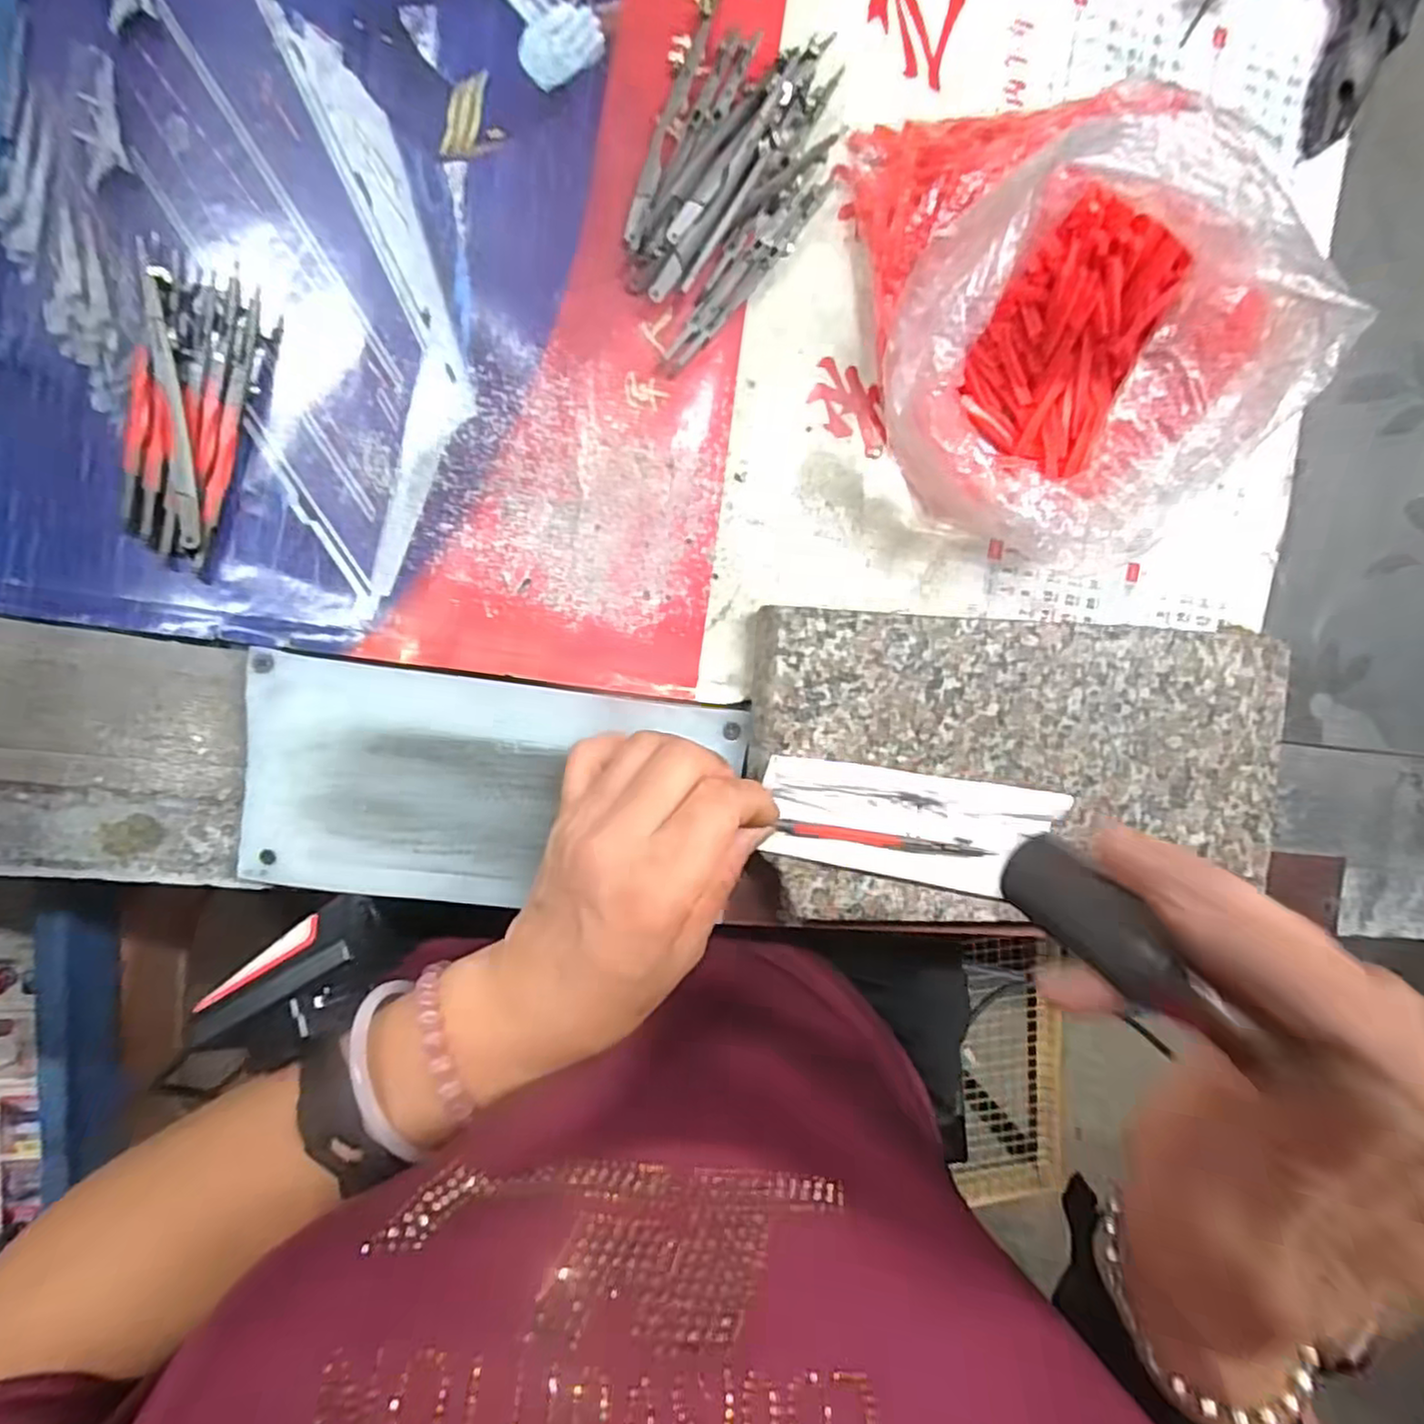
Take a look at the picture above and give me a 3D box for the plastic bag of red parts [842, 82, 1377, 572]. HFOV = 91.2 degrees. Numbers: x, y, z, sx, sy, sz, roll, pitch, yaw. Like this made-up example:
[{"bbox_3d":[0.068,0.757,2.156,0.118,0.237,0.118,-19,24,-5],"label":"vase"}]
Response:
[{"bbox_3d":[0.125,-0.151,0.265,0.183,0.092,0.146,33,89,-10],"label":"plastic bag of red parts"}]

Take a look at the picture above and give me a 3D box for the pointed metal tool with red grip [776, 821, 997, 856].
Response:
[{"bbox_3d":[0.072,0.053,0.291,0.092,0.006,0.008,8,93,-5],"label":"pointed metal tool with red grip"}]

